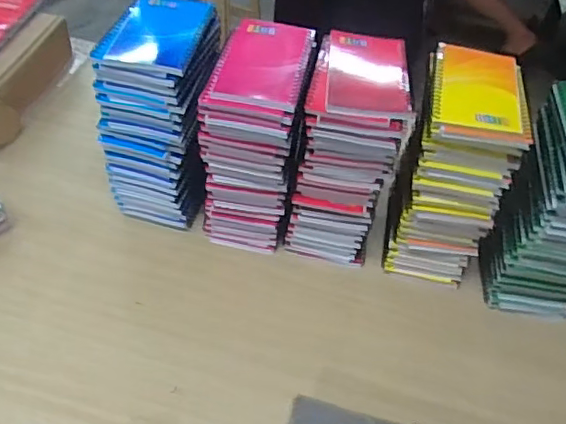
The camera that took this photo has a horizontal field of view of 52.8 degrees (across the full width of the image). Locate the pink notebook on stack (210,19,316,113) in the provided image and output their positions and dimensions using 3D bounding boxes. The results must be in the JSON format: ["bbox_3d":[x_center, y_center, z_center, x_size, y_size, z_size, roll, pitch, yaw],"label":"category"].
[{"bbox_3d":[-0.015,-0.153,0.574,0.081,0.008,0.138,10,48,4],"label":"pink notebook on stack"}]

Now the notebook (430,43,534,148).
[{"bbox_3d":[0.193,-0.120,0.566,0.091,0.015,0.141,10,47,3],"label":"notebook"}]

